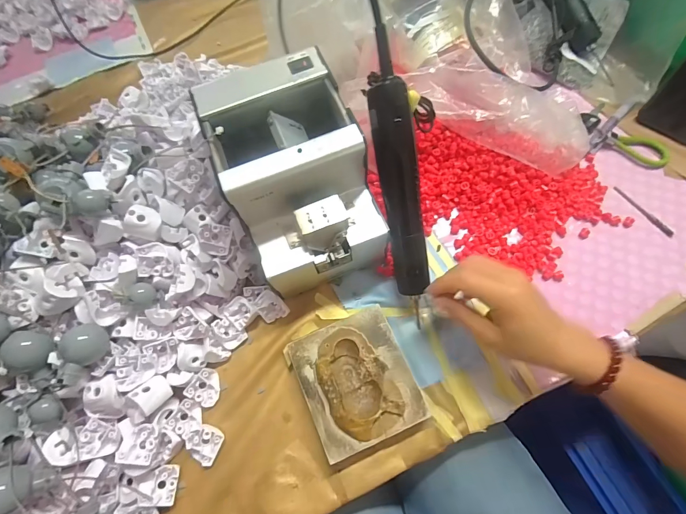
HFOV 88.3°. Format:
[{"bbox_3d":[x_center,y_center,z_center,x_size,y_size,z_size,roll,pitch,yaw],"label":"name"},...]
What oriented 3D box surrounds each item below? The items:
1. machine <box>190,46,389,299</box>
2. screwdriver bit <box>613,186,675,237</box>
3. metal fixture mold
[{"bbox_3d":[-0.047,-0.073,0.363,0.121,0.145,0.177,-23,69,-5],"label":"machine"},{"bbox_3d":[0.343,-0.053,0.405,0.008,0.005,0.077,-34,71,-11],"label":"screwdriver bit"},{"bbox_3d":[0.013,0.120,0.347,0.101,0.031,0.114,-23,69,-5],"label":"metal fixture mold"}]

